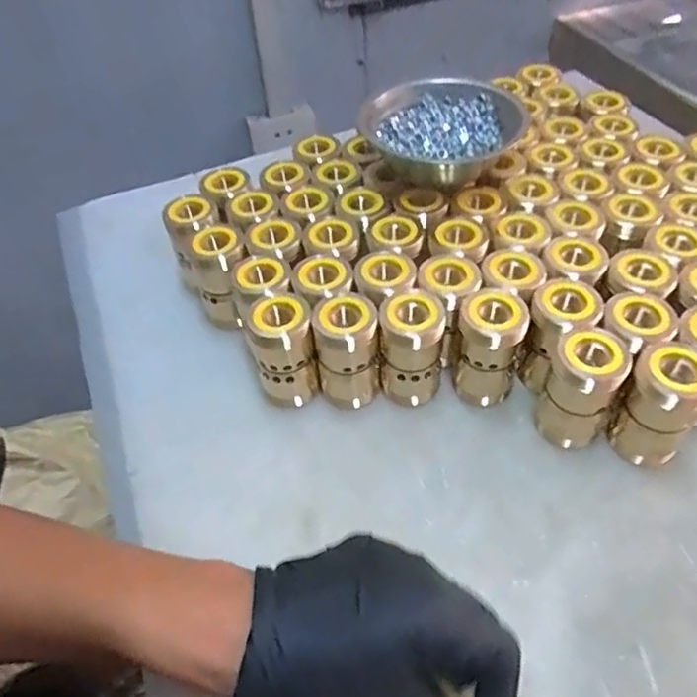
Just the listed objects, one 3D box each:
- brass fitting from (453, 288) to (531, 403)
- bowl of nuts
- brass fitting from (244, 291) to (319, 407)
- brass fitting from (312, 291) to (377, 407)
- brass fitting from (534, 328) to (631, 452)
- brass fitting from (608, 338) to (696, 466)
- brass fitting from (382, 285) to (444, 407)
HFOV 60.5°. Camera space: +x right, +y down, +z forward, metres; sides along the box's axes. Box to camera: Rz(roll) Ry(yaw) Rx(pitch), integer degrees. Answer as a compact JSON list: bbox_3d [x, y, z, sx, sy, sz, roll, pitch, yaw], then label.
[{"bbox_3d":[0.092,-0.001,0.390,0.038,0.075,0.043,6,49,11],"label":"brass fitting"},{"bbox_3d":[0.079,-0.169,0.472,0.106,0.039,0.109,-3,48,3],"label":"bowl of nuts"},{"bbox_3d":[-0.042,0.004,0.399,0.039,0.074,0.037,-13,48,-6],"label":"brass fitting"},{"bbox_3d":[0.000,0.004,0.395,0.040,0.073,0.046,-5,48,1],"label":"brass fitting"},{"bbox_3d":[0.141,0.028,0.364,0.039,0.079,0.032,18,53,20],"label":"brass fitting"},{"bbox_3d":[0.186,0.030,0.355,0.039,0.073,0.042,-3,48,3],"label":"brass fitting"},{"bbox_3d":[0.042,0.001,0.395,0.038,0.074,0.041,-3,48,3],"label":"brass fitting"}]

